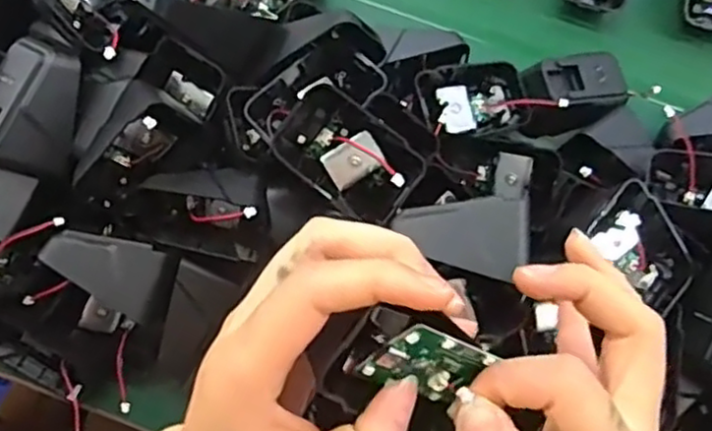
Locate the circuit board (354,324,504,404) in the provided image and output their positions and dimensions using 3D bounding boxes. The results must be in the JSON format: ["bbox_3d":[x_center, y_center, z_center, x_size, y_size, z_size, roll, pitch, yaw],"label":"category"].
[{"bbox_3d":[0.024,0.051,0.231,0.030,0.041,0.006,-43,39,26],"label":"circuit board"}]

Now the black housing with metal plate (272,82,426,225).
[{"bbox_3d":[-0.003,-0.029,0.331,0.067,0.023,0.042,34,80,6],"label":"black housing with metal plate"}]

